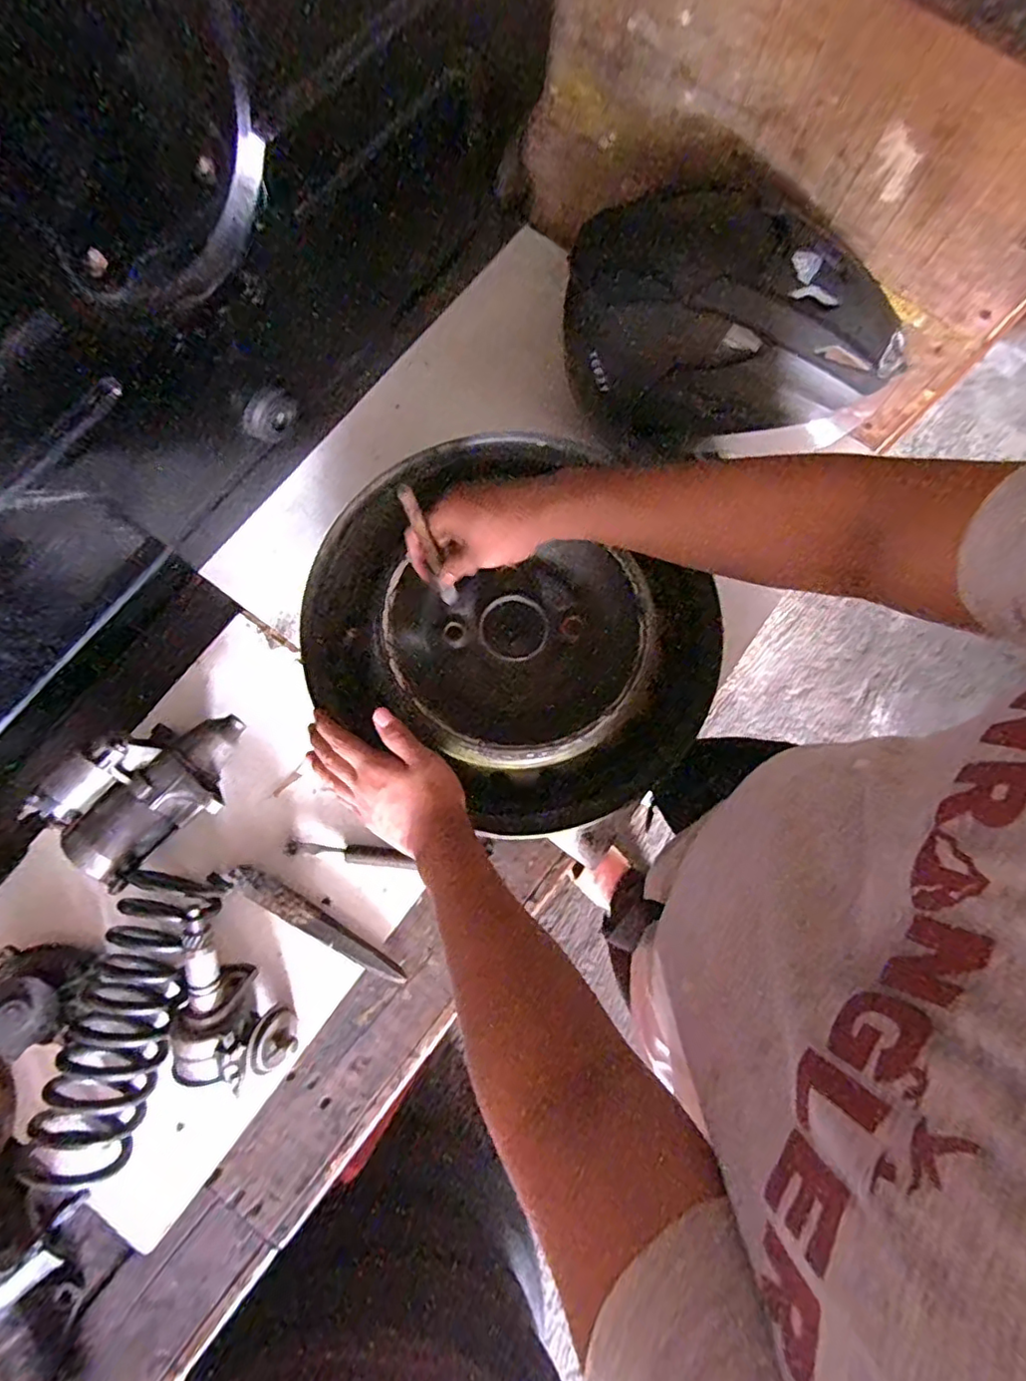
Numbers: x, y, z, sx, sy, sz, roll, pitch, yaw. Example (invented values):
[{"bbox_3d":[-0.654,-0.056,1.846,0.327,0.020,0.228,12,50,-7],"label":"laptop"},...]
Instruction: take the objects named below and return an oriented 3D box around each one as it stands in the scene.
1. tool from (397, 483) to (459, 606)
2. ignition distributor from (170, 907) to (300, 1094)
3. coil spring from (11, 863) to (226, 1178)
[{"bbox_3d":[-0.068,-0.115,0.514,0.015,0.158,0.012,11,71,11],"label":"tool"},{"bbox_3d":[-0.283,0.300,0.587,0.096,0.089,0.158,-34,80,-9],"label":"ignition distributor"},{"bbox_3d":[-0.368,0.313,0.583,0.093,0.087,0.267,17,77,3],"label":"coil spring"}]

